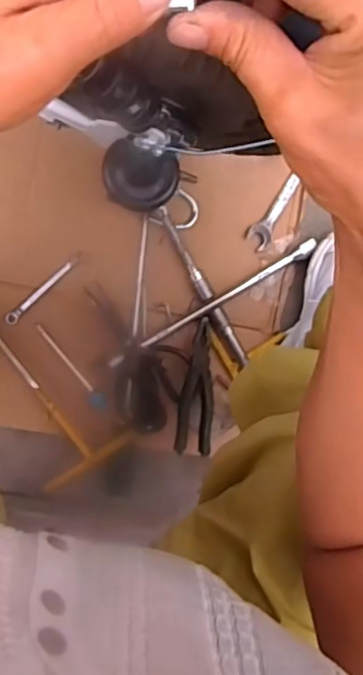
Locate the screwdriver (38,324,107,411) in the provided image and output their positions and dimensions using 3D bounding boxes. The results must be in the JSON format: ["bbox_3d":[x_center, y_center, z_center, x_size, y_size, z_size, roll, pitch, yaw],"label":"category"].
[{"bbox_3d":[-0.157,0.044,0.854,0.024,0.017,0.148,-41,99,-3],"label":"screwdriver"}]

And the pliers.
[{"bbox_3d":[0.024,0.070,0.840,0.049,0.012,0.182,6,94,-12],"label":"pliers"}]

